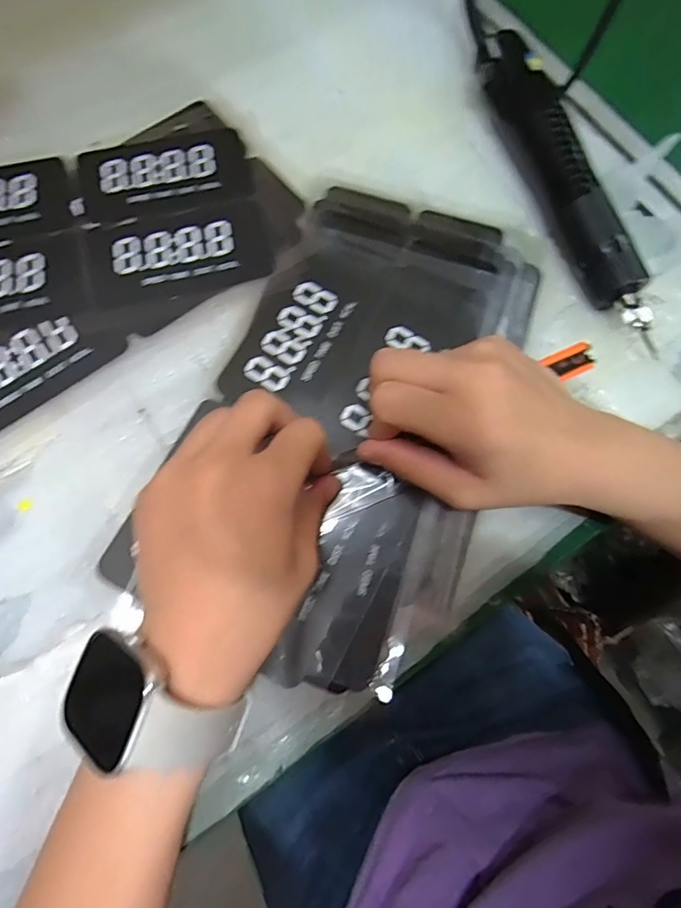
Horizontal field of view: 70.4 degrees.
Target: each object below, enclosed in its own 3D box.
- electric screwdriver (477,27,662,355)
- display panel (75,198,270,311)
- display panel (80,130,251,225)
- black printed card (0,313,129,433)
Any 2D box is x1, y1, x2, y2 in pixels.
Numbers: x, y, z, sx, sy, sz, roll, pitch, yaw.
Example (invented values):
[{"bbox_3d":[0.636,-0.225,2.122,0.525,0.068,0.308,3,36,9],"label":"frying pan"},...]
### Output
[{"bbox_3d":[0.143,-0.170,0.304,0.029,0.037,0.210,-19,77,-7],"label":"electric screwdriver"},{"bbox_3d":[-0.101,-0.126,0.300,0.110,0.004,0.060,-14,76,-5],"label":"display panel"},{"bbox_3d":[-0.115,-0.183,0.316,0.106,0.004,0.060,-15,76,-6],"label":"display panel"},{"bbox_3d":[-0.185,-0.055,0.281,0.106,0.005,0.061,-39,80,-11],"label":"black printed card"}]

